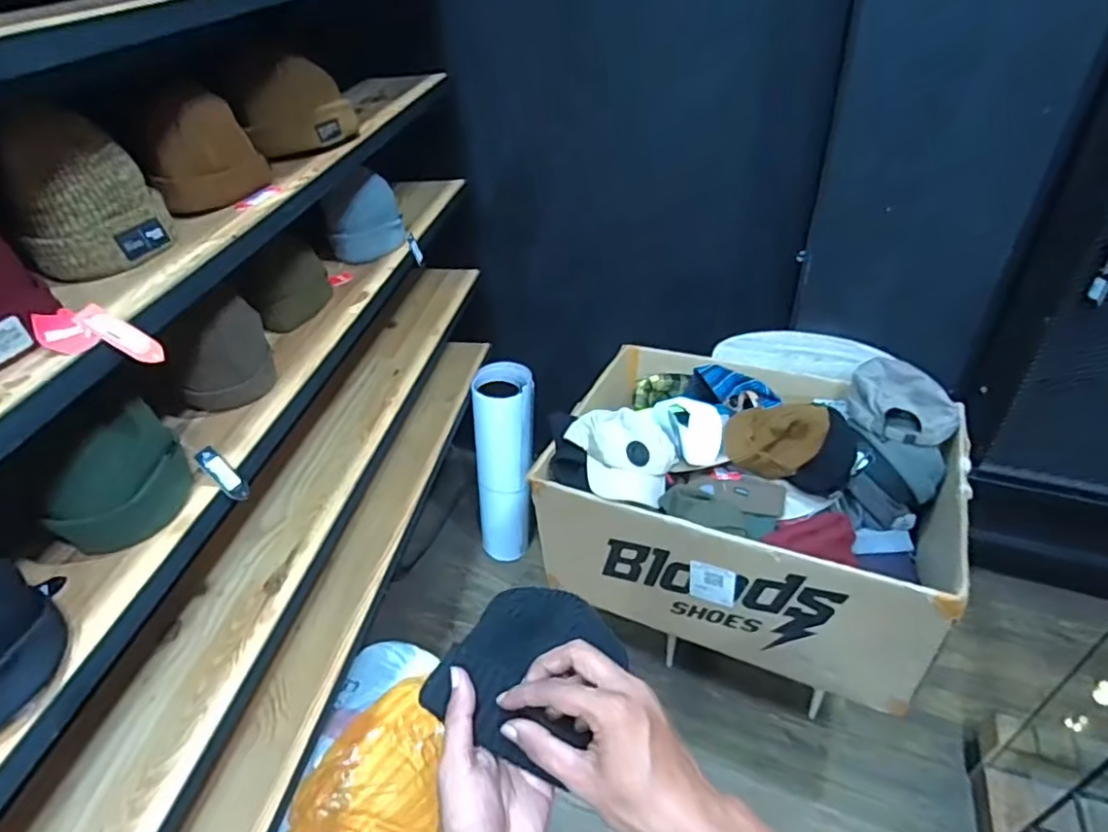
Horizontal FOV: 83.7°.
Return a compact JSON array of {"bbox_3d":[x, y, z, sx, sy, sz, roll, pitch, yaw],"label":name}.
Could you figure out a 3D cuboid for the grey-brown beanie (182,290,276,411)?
[{"bbox_3d":[-0.446,-0.089,0.809,0.101,0.143,0.123,17,44,25],"label":"grey-brown beanie"}]

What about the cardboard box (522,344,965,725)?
[{"bbox_3d":[0.383,0.123,1.232,0.704,0.340,0.535,14,43,22],"label":"cardboard box"}]

